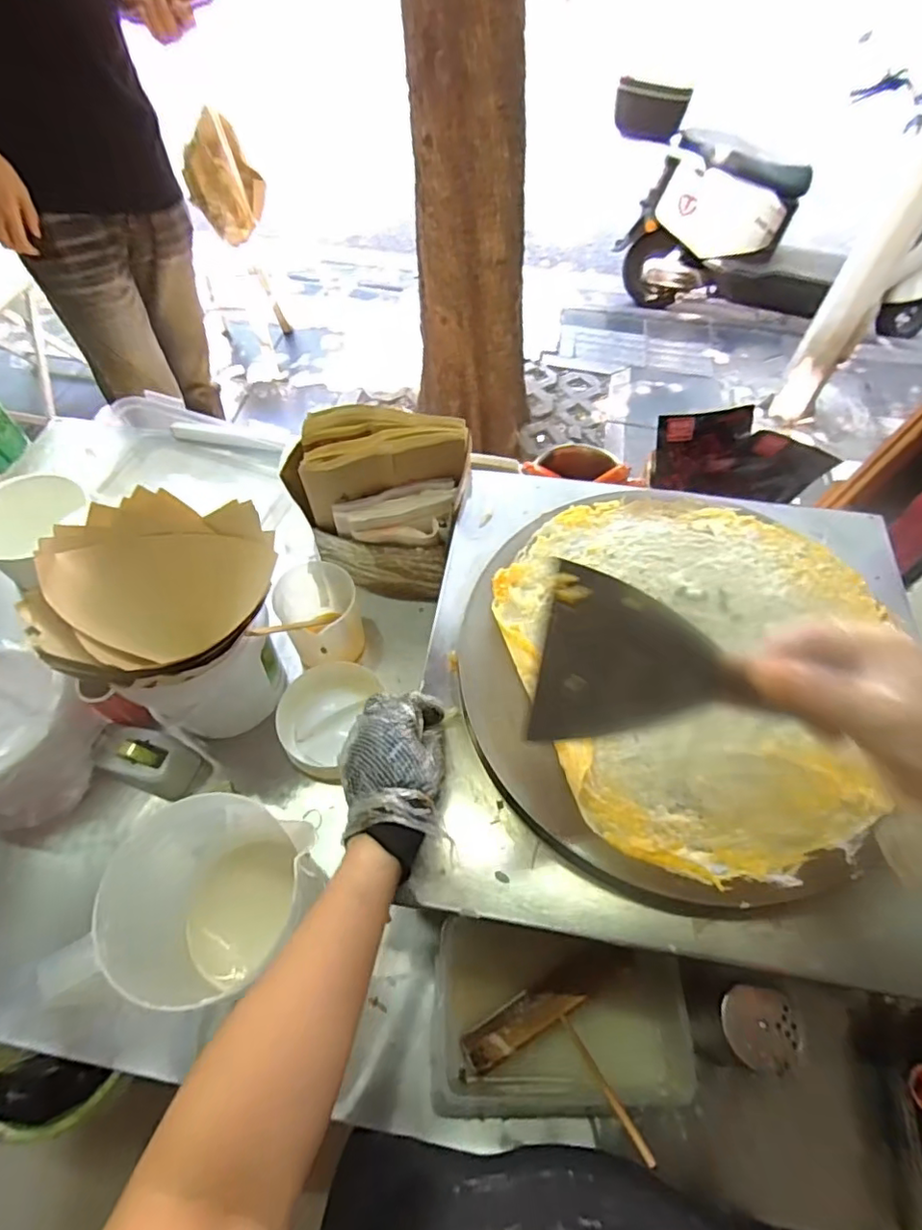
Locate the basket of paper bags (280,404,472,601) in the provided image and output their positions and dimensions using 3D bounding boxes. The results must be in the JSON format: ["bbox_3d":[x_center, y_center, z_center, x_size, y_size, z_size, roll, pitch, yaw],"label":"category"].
[{"bbox_3d":[-0.093,-0.131,0.714,0.196,0.206,0.116,11,59,7],"label":"basket of paper bags"}]

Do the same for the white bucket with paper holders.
[{"bbox_3d":[-0.292,0.020,0.626,0.181,0.224,0.193,0,59,0],"label":"white bucket with paper holders"}]

